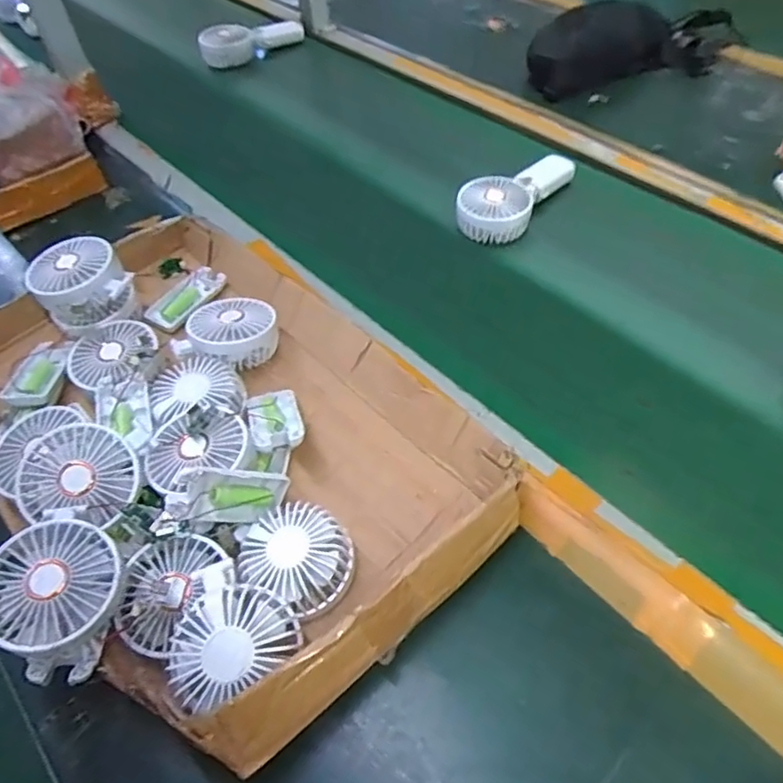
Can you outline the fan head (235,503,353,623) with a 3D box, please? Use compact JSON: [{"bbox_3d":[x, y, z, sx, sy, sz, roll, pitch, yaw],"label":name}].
[{"bbox_3d":[-0.072,0.132,0.476,0.081,0.049,0.074,-3,51,3],"label":"fan head"}]

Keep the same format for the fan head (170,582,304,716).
[{"bbox_3d":[-0.105,0.166,0.399,0.083,0.027,0.067,-20,55,-9],"label":"fan head"}]

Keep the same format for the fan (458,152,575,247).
[{"bbox_3d":[0.156,-0.249,0.759,0.084,0.051,0.172,30,61,27],"label":"fan"}]

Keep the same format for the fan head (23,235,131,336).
[{"bbox_3d":[-0.322,-0.112,0.630,0.088,0.051,0.086,-33,58,-18],"label":"fan head"}]

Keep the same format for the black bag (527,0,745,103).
[{"bbox_3d":[0.388,-0.551,0.959,0.359,0.088,0.135,-16,52,-6],"label":"black bag"}]

